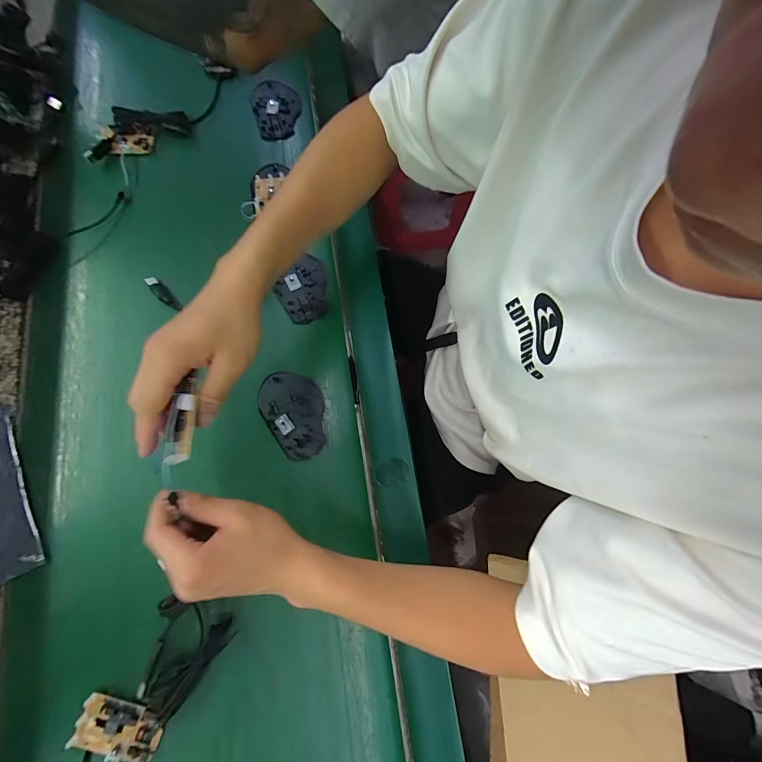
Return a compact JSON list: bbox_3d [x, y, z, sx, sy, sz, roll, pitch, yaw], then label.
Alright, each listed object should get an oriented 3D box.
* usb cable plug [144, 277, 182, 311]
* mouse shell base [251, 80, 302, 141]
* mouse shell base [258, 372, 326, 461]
[{"bbox_3d":[-0.289,-0.115,0.450,0.058,0.014,0.016,43,80,9],"label":"usb cable plug"},{"bbox_3d":[-0.159,-0.418,0.526,0.072,0.017,0.109,-19,78,-4],"label":"mouse shell base"},{"bbox_3d":[-0.107,0.040,0.411,0.071,0.014,0.106,-11,77,-3],"label":"mouse shell base"}]

